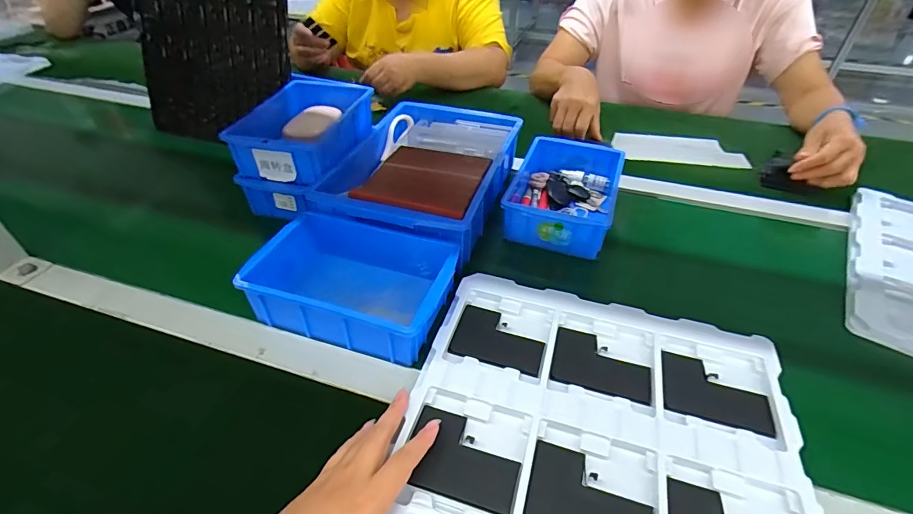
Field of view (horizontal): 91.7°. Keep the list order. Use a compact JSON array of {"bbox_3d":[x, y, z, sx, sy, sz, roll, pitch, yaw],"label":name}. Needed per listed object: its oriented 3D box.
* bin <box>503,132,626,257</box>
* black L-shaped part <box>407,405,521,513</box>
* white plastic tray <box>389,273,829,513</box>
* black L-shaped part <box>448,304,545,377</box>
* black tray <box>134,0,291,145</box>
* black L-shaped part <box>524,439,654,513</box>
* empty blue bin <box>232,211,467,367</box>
[{"bbox_3d":[0.151,-0.092,0.622,0.131,0.056,0.213,15,44,16],"label":"bin"},{"bbox_3d":[0.006,0.162,0.360,0.089,0.007,0.067,12,43,12],"label":"black L-shaped part"},{"bbox_3d":[0.123,0.142,0.382,0.315,0.017,0.281,12,43,13],"label":"white plastic tray"},{"bbox_3d":[0.044,0.084,0.451,0.089,0.009,0.068,14,43,14],"label":"black L-shaped part"},{"bbox_3d":[-0.429,-0.339,0.781,0.326,0.252,0.042,9,19,20],"label":"black tray"},{"bbox_3d":[0.100,0.183,0.335,0.090,0.008,0.068,13,43,14],"label":"black L-shaped part"},{"bbox_3d":[-0.108,0.033,0.489,0.203,0.077,0.141,12,43,13],"label":"empty blue bin"}]

